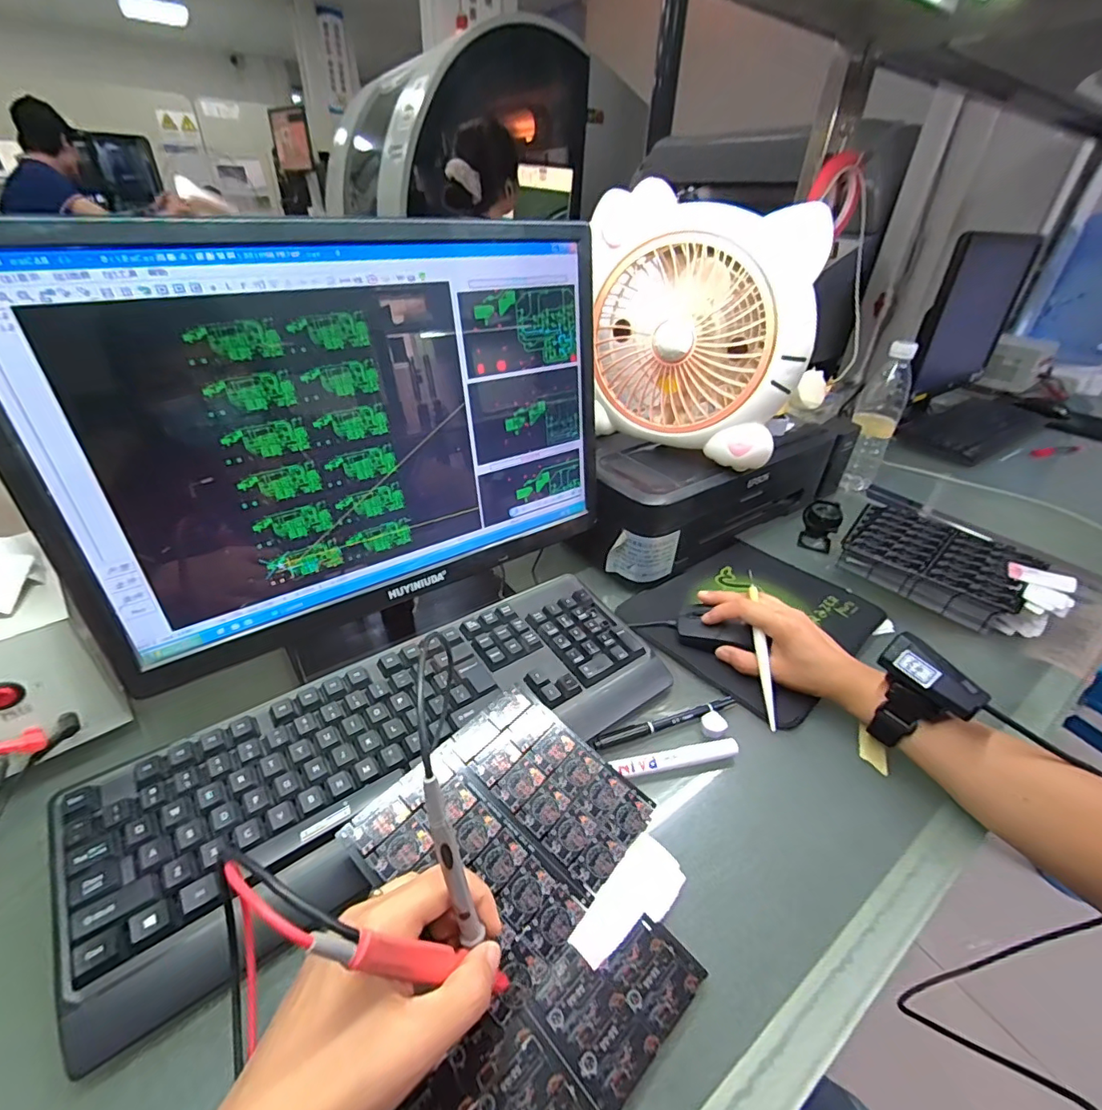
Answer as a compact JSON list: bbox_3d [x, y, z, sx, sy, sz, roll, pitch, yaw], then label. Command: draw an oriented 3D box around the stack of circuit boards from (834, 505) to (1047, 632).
[{"bbox_3d":[0.492,0.007,0.661,0.194,0.050,0.167,29,42,31],"label":"stack of circuit boards"}]

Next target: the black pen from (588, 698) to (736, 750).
[{"bbox_3d":[0.100,0.144,0.445,0.144,0.012,0.015,-10,38,-19],"label":"black pen"}]

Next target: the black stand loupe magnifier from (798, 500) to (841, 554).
[{"bbox_3d":[0.377,-0.041,0.718,0.044,0.062,0.047,18,37,18],"label":"black stand loupe magnifier"}]

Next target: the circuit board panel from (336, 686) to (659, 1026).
[{"bbox_3d":[-0.026,0.180,0.348,0.143,0.004,0.161,36,44,20],"label":"circuit board panel"}]

